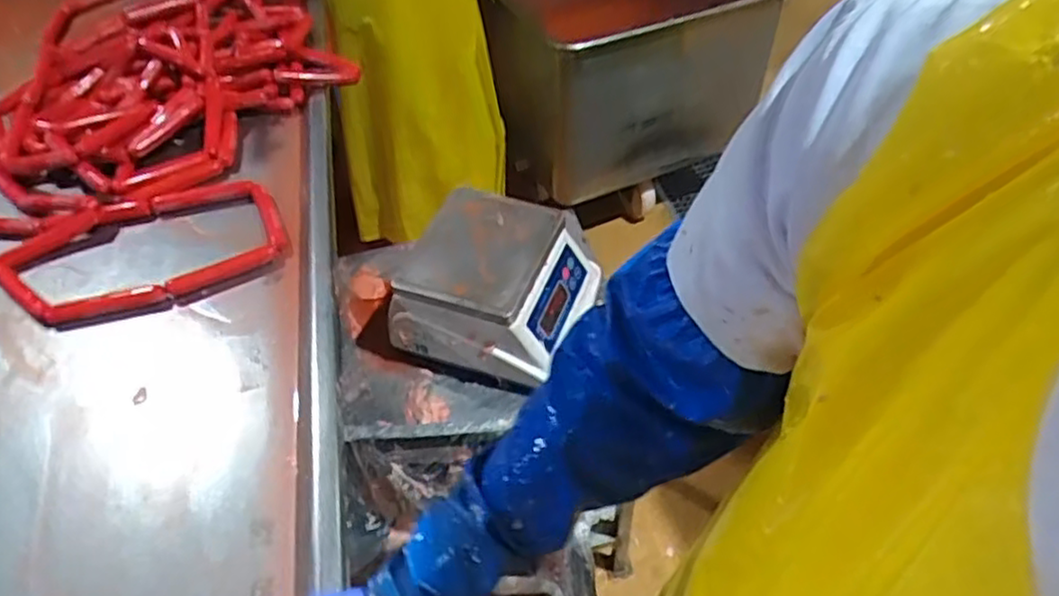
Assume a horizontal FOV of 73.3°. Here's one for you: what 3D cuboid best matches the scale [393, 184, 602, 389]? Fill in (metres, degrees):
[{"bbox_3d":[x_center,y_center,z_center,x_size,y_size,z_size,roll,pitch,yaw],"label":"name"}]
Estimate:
[{"bbox_3d":[-0.040,-0.018,0.998,0.234,0.128,0.227,19,52,19],"label":"scale"}]

